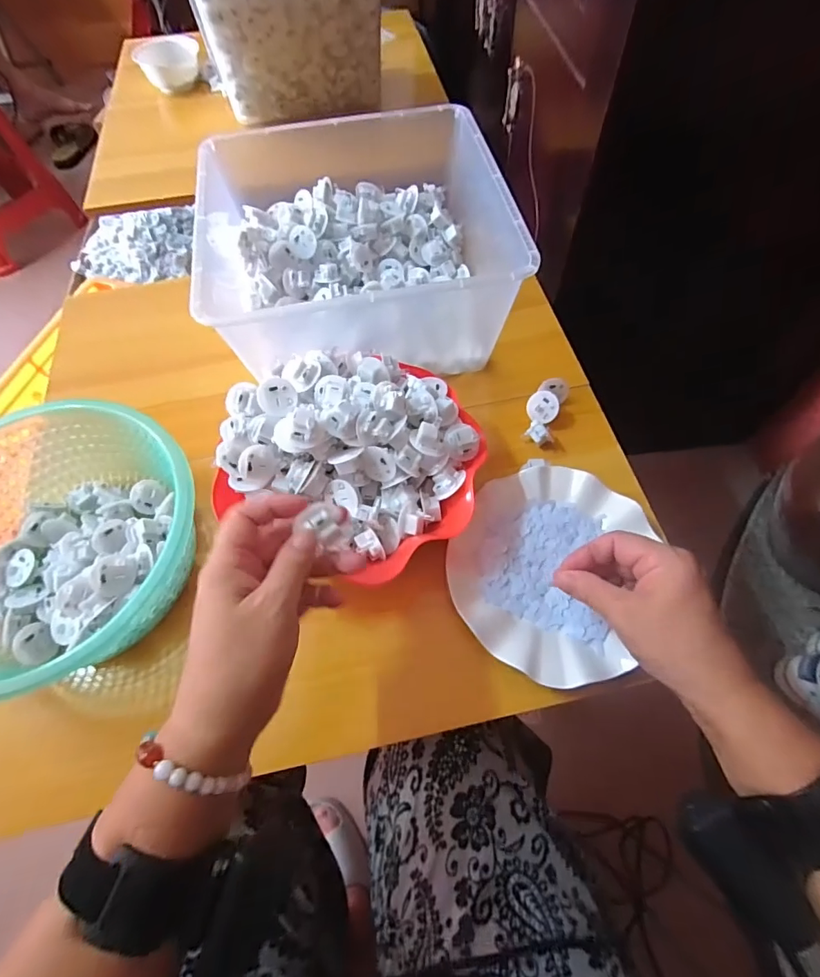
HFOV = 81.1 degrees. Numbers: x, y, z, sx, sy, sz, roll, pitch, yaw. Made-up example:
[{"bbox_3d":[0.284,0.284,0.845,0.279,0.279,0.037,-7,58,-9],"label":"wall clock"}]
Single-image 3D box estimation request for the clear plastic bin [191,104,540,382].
[{"bbox_3d":[-0.061,-0.260,0.523,0.303,0.127,0.277,-12,62,-3],"label":"clear plastic bin"}]

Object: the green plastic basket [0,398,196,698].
[{"bbox_3d":[-0.290,0.049,0.400,0.235,0.087,0.231,10,63,8],"label":"green plastic basket"}]

